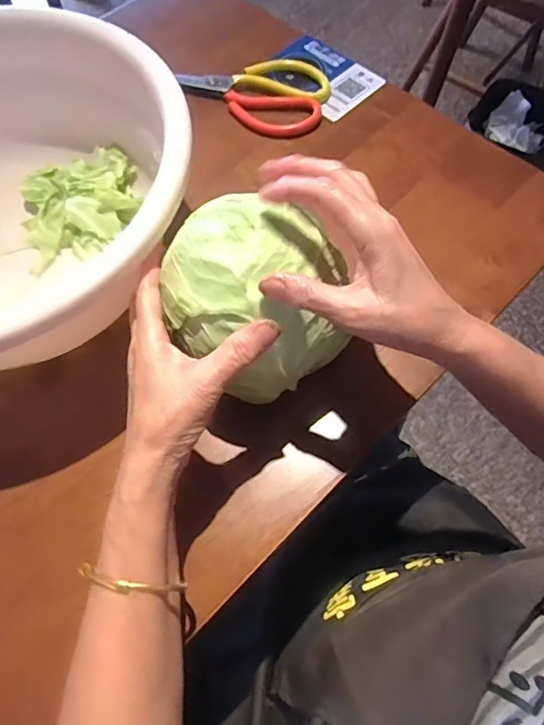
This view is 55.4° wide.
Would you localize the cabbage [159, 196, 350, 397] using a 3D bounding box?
[{"bbox_3d":[-0.012,-0.043,0.358,0.119,0.094,0.102,8,65,4],"label":"cabbage"}]

